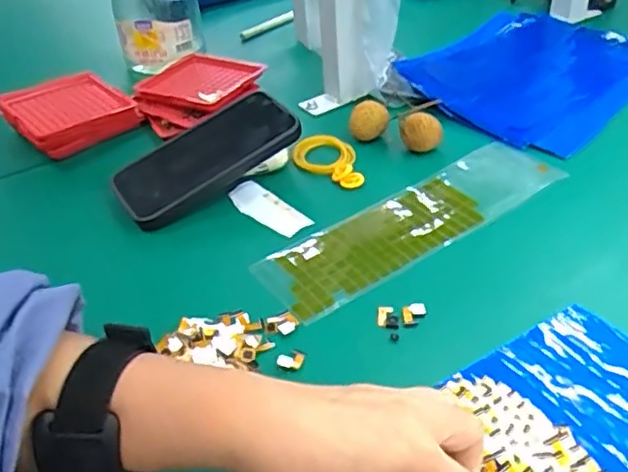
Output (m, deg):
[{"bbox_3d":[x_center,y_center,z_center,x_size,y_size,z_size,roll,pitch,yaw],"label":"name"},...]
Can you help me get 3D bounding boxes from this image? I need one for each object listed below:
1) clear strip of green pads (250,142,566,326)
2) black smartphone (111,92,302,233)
[{"bbox_3d":[0.083,-0.014,0.514,0.267,0.005,0.078,-25,45,-24],"label":"clear strip of green pads"},{"bbox_3d":[-0.093,-0.068,0.550,0.154,0.017,0.083,-35,46,-13],"label":"black smartphone"}]

